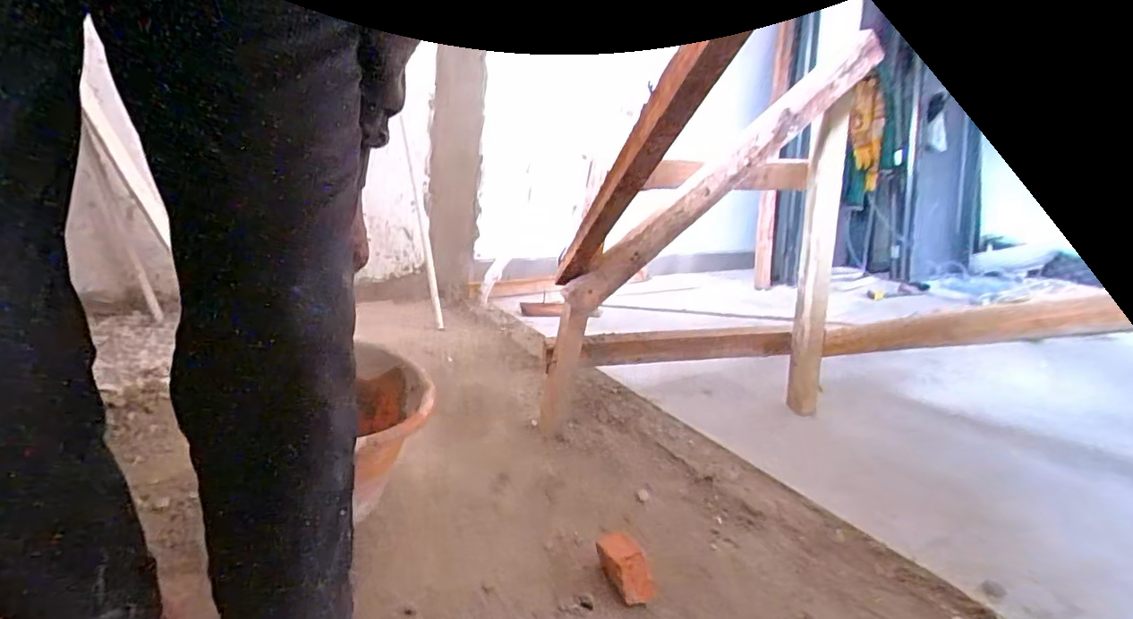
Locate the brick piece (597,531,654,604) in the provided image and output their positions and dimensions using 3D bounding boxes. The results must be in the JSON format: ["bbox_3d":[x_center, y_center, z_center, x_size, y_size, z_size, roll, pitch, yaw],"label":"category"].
[{"bbox_3d":[0.081,0.357,0.741,0.058,0.042,0.110,0,17,-20],"label":"brick piece"}]

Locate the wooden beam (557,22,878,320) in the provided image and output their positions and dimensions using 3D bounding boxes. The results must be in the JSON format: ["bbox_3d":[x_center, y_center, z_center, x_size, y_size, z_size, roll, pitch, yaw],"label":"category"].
[{"bbox_3d":[0.246,-0.214,0.905,0.067,0.631,0.046,47,7,-17],"label":"wooden beam"}]

